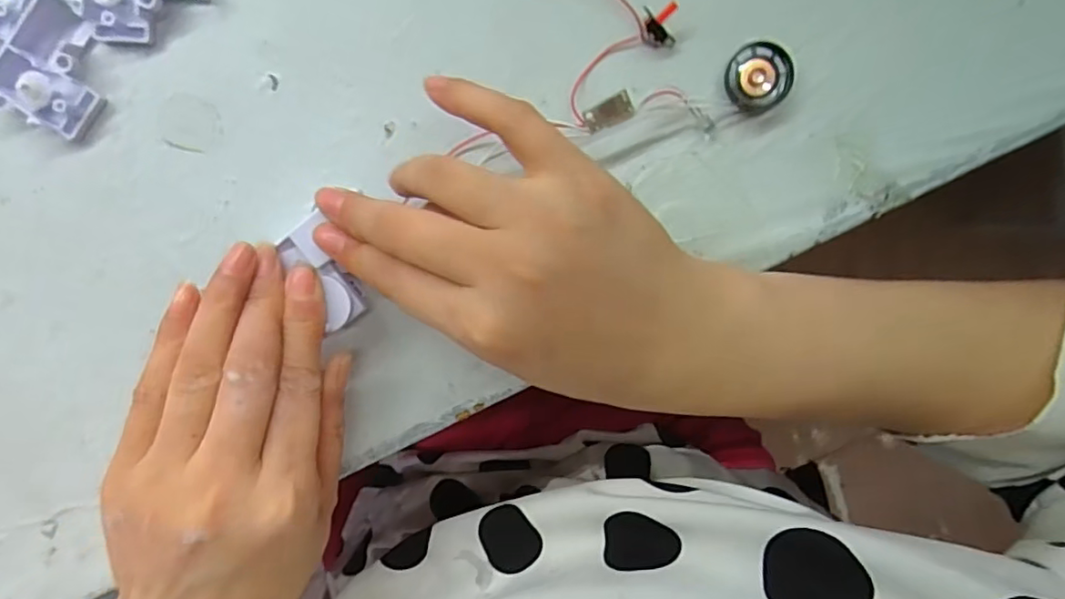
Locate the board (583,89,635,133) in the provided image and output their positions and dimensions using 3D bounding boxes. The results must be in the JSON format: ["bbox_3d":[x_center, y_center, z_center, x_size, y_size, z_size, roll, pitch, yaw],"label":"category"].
[{"bbox_3d":[0.029,-0.071,0.226,0.019,0.004,0.010,-26,116,8],"label":"board"}]

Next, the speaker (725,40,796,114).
[{"bbox_3d":[0.090,-0.088,0.235,0.025,0.007,0.026,0,97,-2],"label":"speaker"}]

